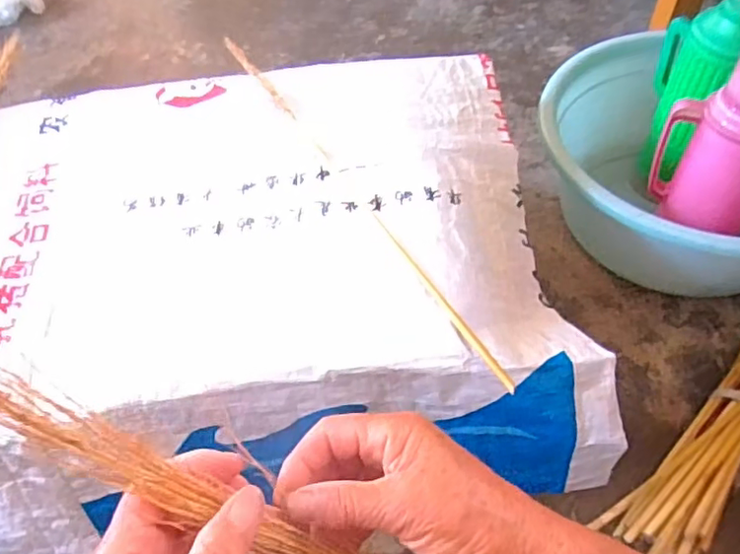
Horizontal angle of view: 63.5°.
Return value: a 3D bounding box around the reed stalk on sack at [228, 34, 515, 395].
[{"bbox_3d":[-0.031,-0.110,0.667,0.015,0.008,0.603,-28,58,-16],"label":"reed stalk on sack"}]

